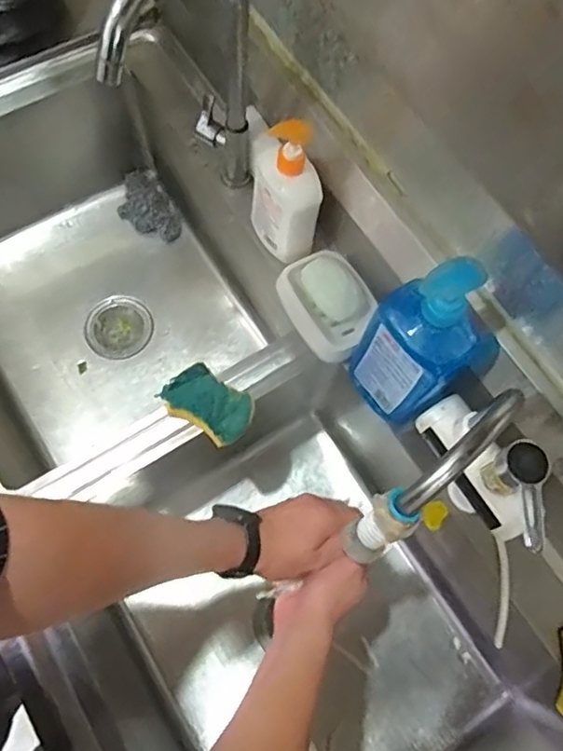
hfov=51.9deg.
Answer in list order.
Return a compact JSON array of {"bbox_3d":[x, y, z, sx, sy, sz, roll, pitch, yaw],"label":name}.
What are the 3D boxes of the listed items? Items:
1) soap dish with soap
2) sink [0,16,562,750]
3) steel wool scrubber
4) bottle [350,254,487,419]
[{"bbox_3d":[0.057,-0.086,0.696,0.090,0.034,0.127,-29,75,-11],"label":"soap dish with soap"},{"bbox_3d":[-0.112,0.107,0.800,0.557,0.304,1.165,-29,75,-11],"label":"sink"},{"bbox_3d":[-0.242,-0.307,1.044,0.089,0.032,0.141,-31,75,-12],"label":"steel wool scrubber"},{"bbox_3d":[0.136,-0.028,0.576,0.072,0.246,0.103,-37,77,-13],"label":"bottle"}]

